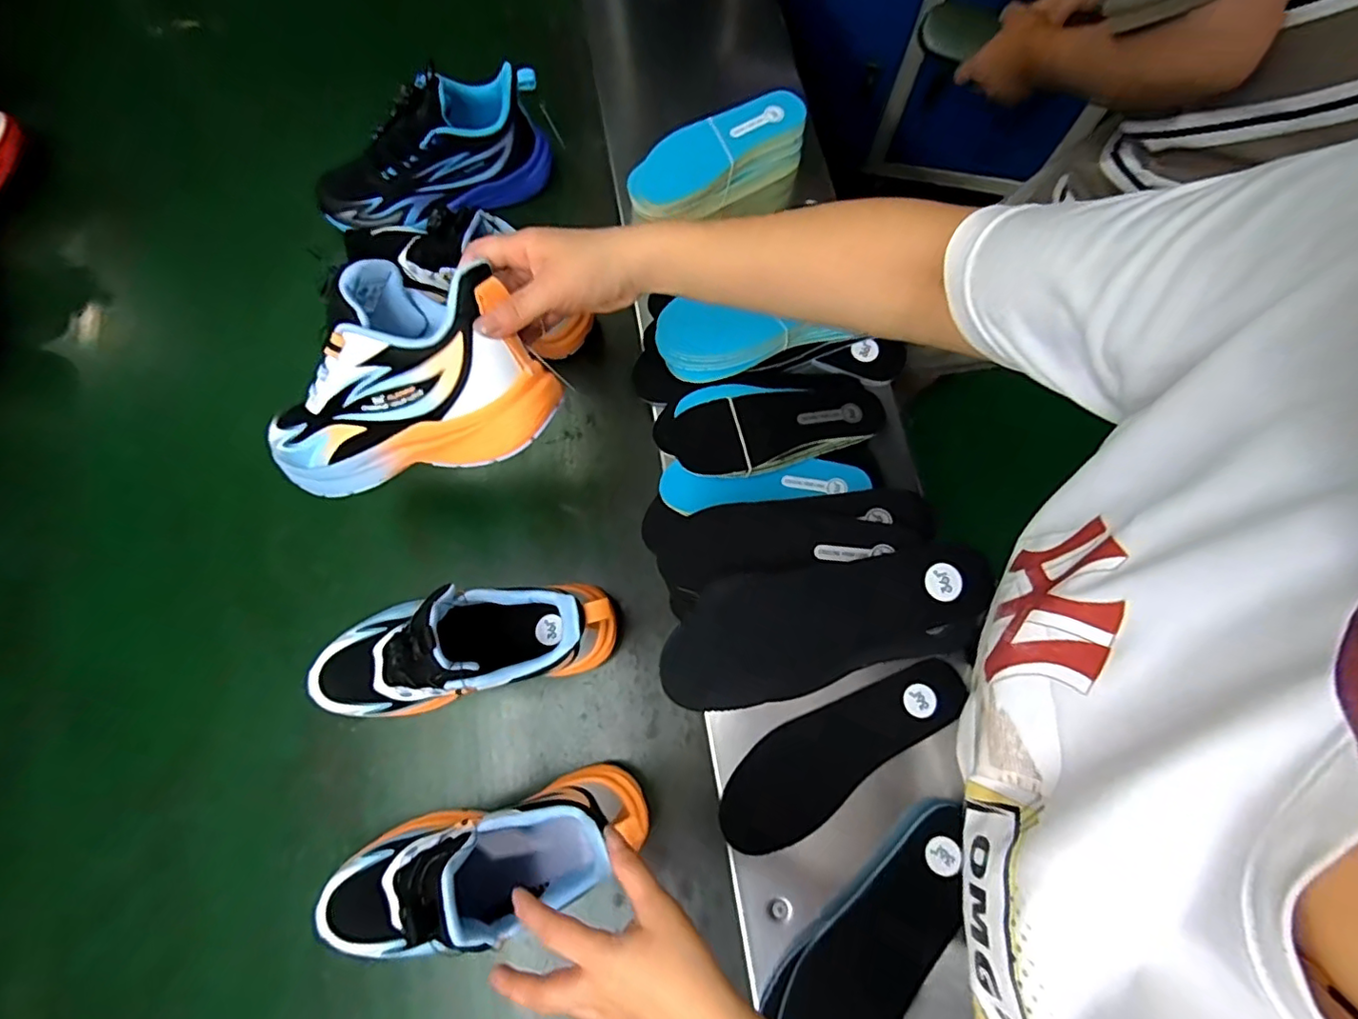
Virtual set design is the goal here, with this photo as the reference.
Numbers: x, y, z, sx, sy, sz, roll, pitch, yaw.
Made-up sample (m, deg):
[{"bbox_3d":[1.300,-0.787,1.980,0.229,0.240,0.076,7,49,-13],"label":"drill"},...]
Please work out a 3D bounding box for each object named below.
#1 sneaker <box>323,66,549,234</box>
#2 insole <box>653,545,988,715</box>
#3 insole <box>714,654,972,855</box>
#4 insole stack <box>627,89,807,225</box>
[{"bbox_3d":[-0.262,-0.376,0.604,0.244,0.105,0.086,-15,77,-5],"label":"sneaker"},{"bbox_3d":[0.107,0.083,0.421,0.237,0.022,0.090,-10,77,-4],"label":"insole"},{"bbox_3d":[0.137,0.201,0.495,0.233,0.008,0.073,-34,68,-9],"label":"insole"},{"bbox_3d":[0.042,-0.363,0.614,0.188,0.068,0.086,-23,78,-7],"label":"insole stack"}]

